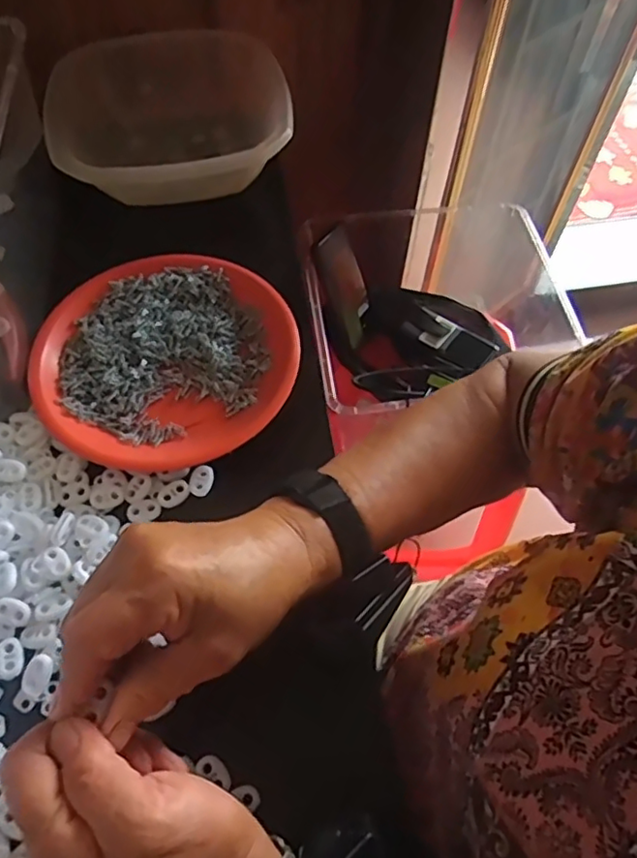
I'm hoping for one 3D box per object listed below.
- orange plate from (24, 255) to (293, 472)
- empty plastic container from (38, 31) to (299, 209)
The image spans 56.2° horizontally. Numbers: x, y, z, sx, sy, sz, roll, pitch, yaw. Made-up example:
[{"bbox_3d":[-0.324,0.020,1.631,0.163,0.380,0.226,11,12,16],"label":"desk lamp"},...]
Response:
[{"bbox_3d":[-0.118,-0.057,0.456,0.187,0.029,0.181,2,59,-3],"label":"orange plate"},{"bbox_3d":[-0.132,-0.269,0.558,0.203,0.093,0.153,-9,60,-10],"label":"empty plastic container"}]

